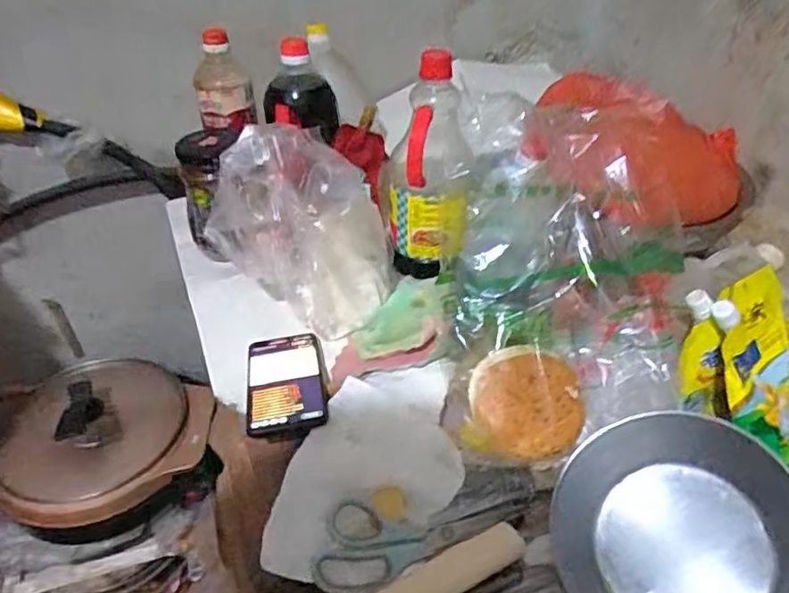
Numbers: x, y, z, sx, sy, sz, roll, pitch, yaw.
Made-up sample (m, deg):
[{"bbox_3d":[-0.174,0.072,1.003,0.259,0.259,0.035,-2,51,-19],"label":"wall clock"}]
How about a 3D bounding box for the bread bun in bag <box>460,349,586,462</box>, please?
[{"bbox_3d":[0.116,0.094,0.538,0.099,0.093,0.033,11,-2,2],"label":"bread bun in bag"}]

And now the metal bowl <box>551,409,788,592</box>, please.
[{"bbox_3d":[0.211,0.182,0.461,0.175,0.078,0.174,-9,63,19],"label":"metal bowl"}]

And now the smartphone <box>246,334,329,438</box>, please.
[{"bbox_3d":[-0.105,0.079,0.591,0.070,0.011,0.136,-6,31,-9],"label":"smartphone"}]

